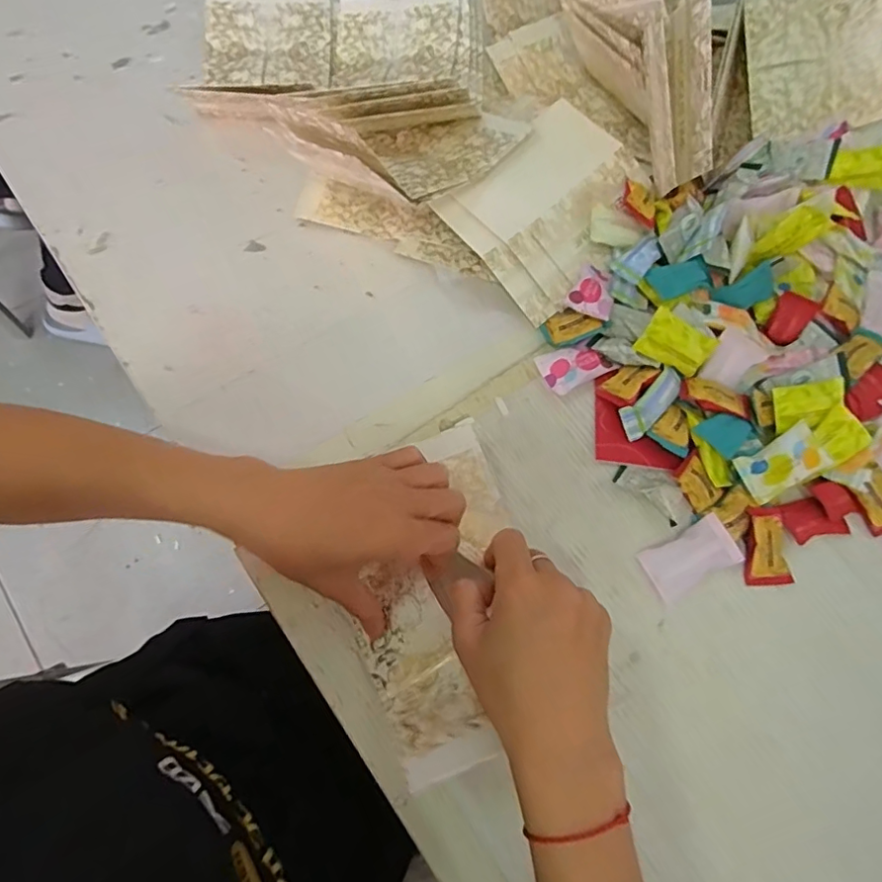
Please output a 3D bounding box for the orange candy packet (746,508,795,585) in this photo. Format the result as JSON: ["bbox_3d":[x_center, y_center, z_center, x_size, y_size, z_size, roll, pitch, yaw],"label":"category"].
[{"bbox_3d":[0.231,0.075,0.390,0.029,0.011,0.053,-1,87,-3],"label":"orange candy packet"}]

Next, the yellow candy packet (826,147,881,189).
[{"bbox_3d":[0.384,-0.250,0.499,0.056,0.035,0.004,3,23,5],"label":"yellow candy packet"}]

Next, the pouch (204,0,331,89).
[{"bbox_3d":[-0.175,-0.411,0.556,0.124,0.010,0.106,1,86,-2],"label":"pouch"}]

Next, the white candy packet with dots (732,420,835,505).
[{"bbox_3d":[0.249,0.016,0.399,0.060,0.014,0.035,-25,71,-12],"label":"white candy packet with dots"}]

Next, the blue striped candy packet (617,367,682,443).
[{"bbox_3d":[0.163,-0.029,0.422,0.064,0.020,0.024,-39,74,-16],"label":"blue striped candy packet"}]

